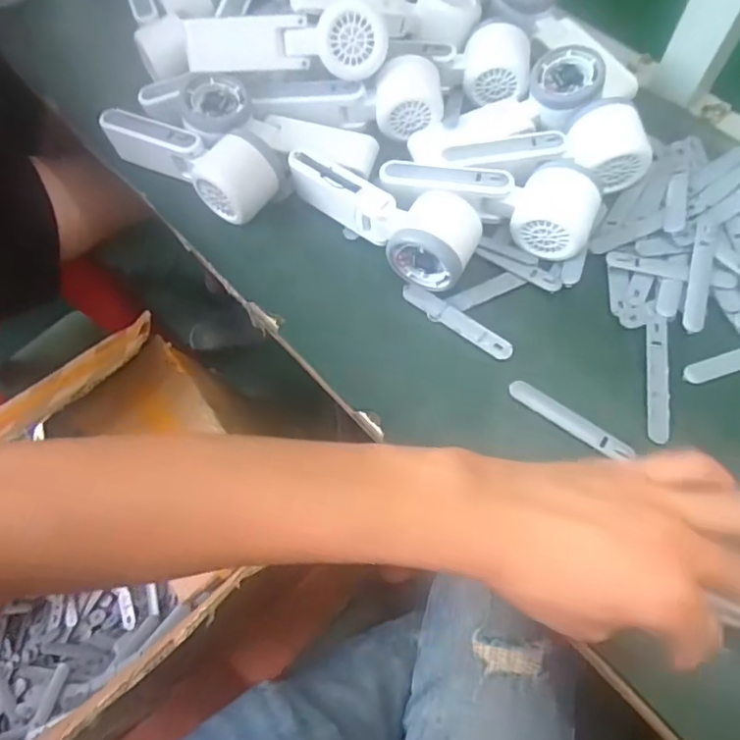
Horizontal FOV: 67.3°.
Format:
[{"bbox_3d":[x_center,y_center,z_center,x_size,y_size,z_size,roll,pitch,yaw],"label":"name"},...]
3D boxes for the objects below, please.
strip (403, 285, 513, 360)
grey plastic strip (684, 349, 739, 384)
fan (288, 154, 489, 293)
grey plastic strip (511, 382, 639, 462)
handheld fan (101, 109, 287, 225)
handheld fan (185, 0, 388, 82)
[{"bbox_3d":[0.066,-0.038,0.422,0.094,0.004,0.016,35,72,15],"label":"strip"},{"bbox_3d":[0.274,-0.009,0.406,0.092,0.005,0.014,-17,67,-6],"label":"grey plastic strip"},{"bbox_3d":[0.008,-0.122,0.432,0.160,0.045,0.060,31,71,14],"label":"fan"},{"bbox_3d":[0.141,0.035,0.395,0.090,0.006,0.015,35,72,15],"label":"grey plastic strip"},{"bbox_3d":[-0.150,-0.176,0.466,0.157,0.052,0.061,27,70,13],"label":"handheld fan"},{"bbox_3d":[-0.068,-0.277,0.466,0.163,0.053,0.042,6,29,6],"label":"handheld fan"}]

